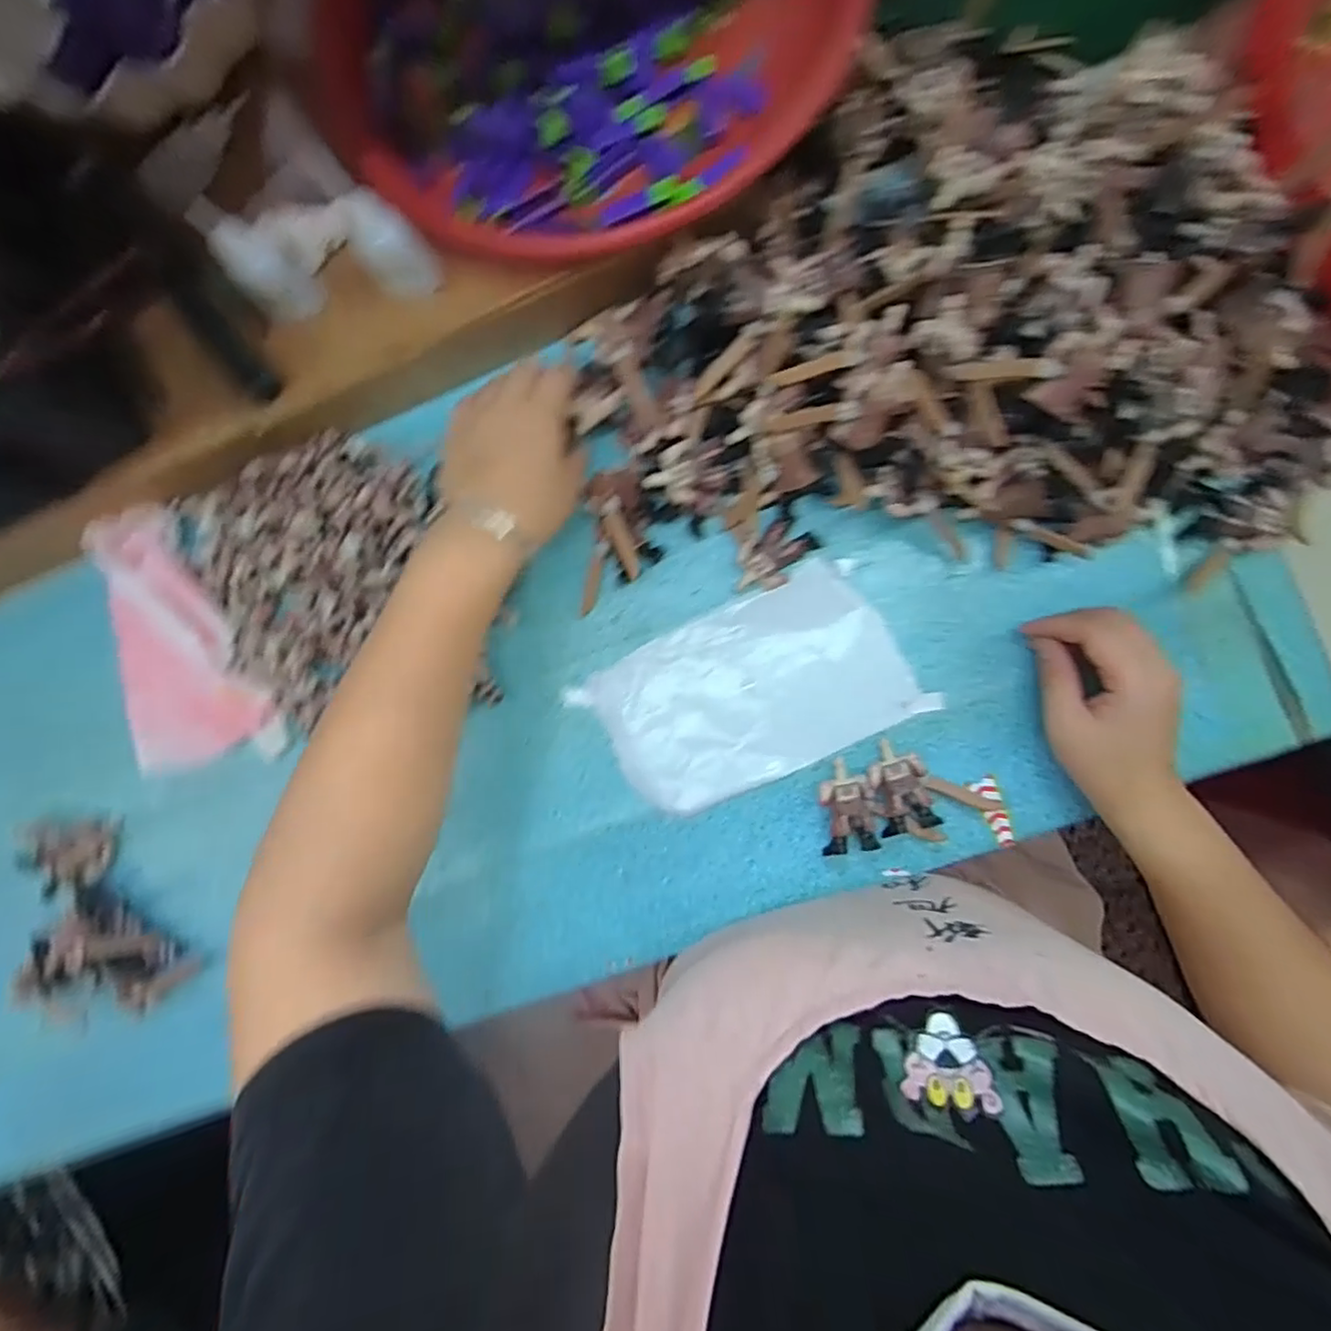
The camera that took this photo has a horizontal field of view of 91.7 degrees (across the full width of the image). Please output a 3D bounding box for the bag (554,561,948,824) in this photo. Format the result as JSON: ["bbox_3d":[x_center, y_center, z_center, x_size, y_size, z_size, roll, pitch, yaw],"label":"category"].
[{"bbox_3d":[0.055,0.019,0.434,0.198,0.006,0.116,-26,85,6],"label":"bag"}]

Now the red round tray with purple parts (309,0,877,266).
[{"bbox_3d":[-0.046,-0.420,0.390,0.312,0.060,0.353,-1,88,7],"label":"red round tray with purple parts"}]

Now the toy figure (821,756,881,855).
[{"bbox_3d":[0.118,0.092,0.417,0.034,0.020,0.058,-5,88,7],"label":"toy figure"}]

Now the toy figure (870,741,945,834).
[{"bbox_3d":[0.150,0.078,0.412,0.035,0.021,0.056,-16,87,7],"label":"toy figure"}]

